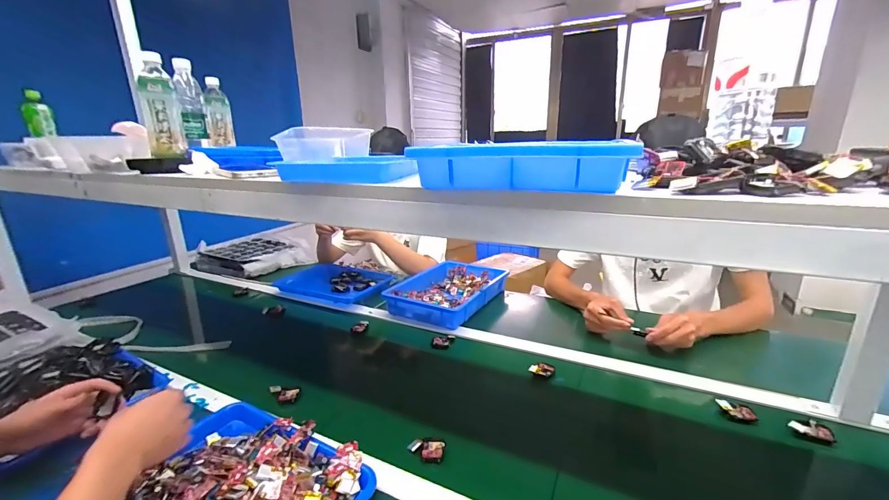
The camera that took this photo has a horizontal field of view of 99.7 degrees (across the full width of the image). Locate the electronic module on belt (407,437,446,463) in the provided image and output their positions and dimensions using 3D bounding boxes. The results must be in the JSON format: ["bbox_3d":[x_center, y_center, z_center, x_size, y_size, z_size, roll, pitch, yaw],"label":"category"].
[{"bbox_3d":[-0.028,0.312,0.591,0.057,0.006,0.039,2,27,7],"label":"electronic module on belt"}]

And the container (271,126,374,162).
[{"bbox_3d":[-0.225,-0.195,0.705,0.092,0.061,0.175,13,21,39],"label":"container"}]

